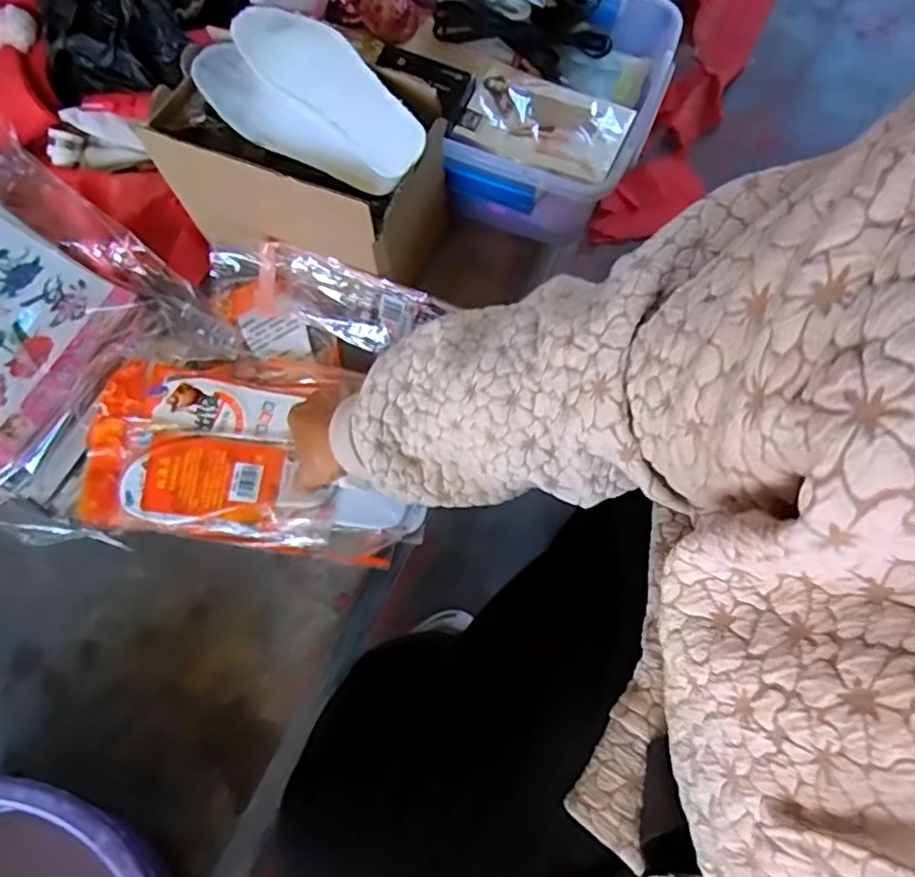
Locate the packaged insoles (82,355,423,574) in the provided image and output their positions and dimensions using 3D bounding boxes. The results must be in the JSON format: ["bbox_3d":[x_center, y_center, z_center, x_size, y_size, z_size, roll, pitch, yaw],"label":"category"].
[{"bbox_3d":[-0.172,0.008,0.577,0.288,0.026,0.170,9,73,2],"label":"packaged insoles"}]

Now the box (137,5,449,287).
[{"bbox_3d":[-0.117,-0.220,0.552,0.196,0.158,0.152,18,74,5],"label":"box"}]

